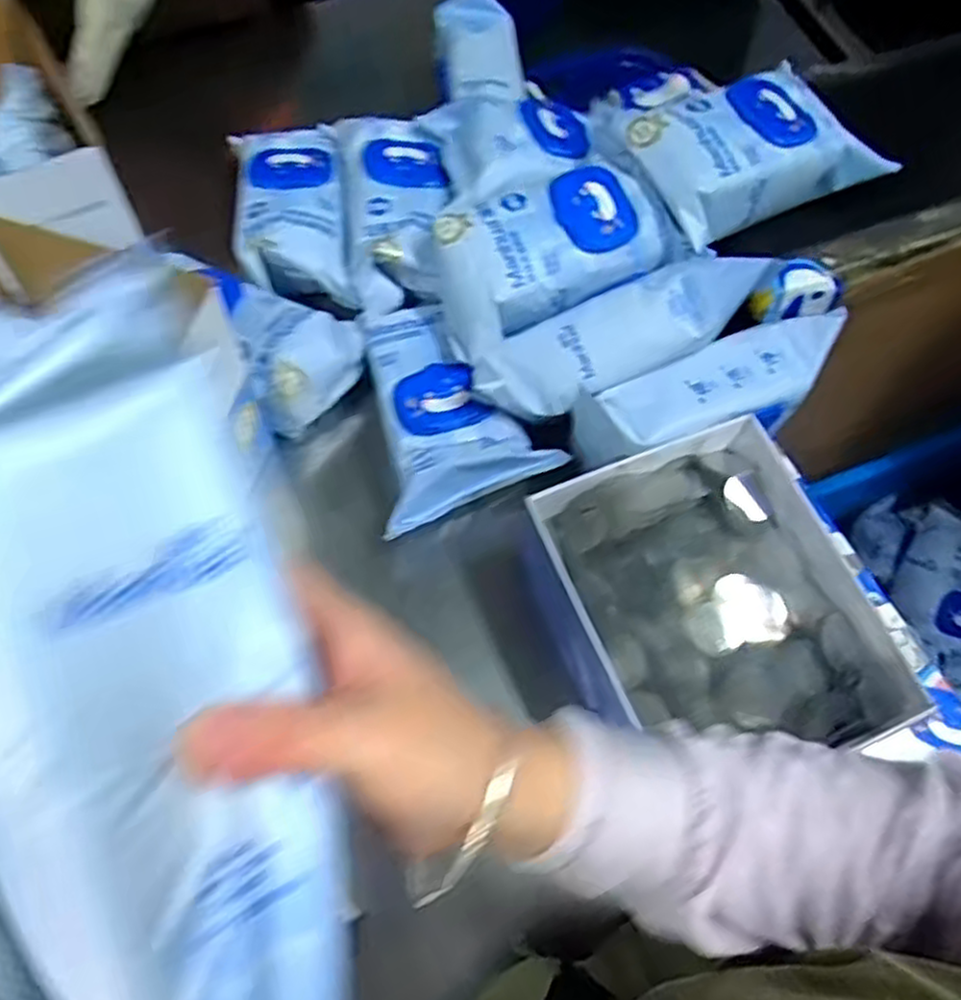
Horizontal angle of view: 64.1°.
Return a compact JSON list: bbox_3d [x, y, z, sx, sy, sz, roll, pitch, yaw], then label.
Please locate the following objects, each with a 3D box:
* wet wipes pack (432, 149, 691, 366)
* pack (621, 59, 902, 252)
[{"bbox_3d":[0.056,-0.212,0.650,0.197,0.067,0.136,-33,70,-17],"label":"wet wipes pack"},{"bbox_3d":[0.239,-0.300,0.665,0.212,0.067,0.117,-26,68,-14],"label":"pack"}]

